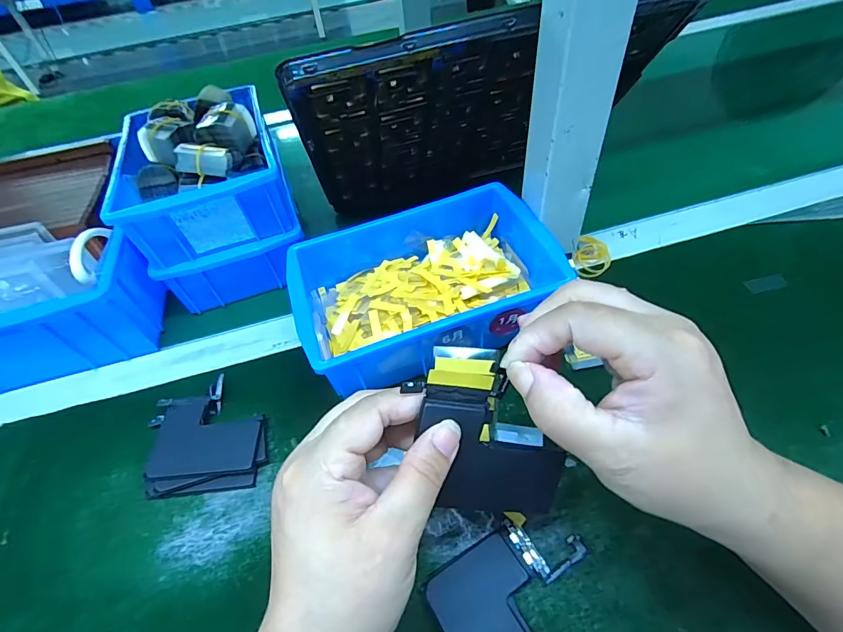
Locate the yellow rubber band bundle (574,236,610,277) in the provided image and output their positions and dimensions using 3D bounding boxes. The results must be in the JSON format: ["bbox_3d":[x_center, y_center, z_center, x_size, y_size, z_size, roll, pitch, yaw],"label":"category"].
[{"bbox_3d":[0.160,-0.056,0.395,0.030,0.010,0.047,13,53,17],"label":"yellow rubber band bundle"}]

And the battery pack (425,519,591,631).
[{"bbox_3d":[0.056,0.157,0.229,0.089,0.008,0.074,-28,55,-20],"label":"battery pack"}]

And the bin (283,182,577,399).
[{"bbox_3d":[-0.001,-0.032,0.349,0.201,0.057,0.139,-19,50,-9],"label":"bin"}]

